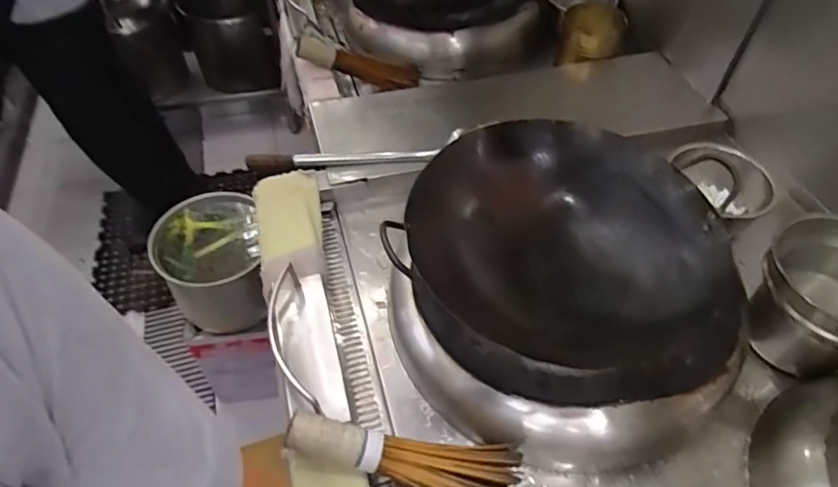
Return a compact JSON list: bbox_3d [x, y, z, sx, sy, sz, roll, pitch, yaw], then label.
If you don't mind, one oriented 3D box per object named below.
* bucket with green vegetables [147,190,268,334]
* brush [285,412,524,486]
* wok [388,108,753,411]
[{"bbox_3d":[-0.503,0.053,1.325,0.246,0.213,0.288,-15,52,-15],"label":"bucket with green vegetables"},{"bbox_3d":[-0.023,0.277,0.702,0.309,0.063,0.089,16,50,-6],"label":"brush"},{"bbox_3d":[0.217,0.016,0.796,0.472,0.132,0.423,15,51,10],"label":"wok"}]

